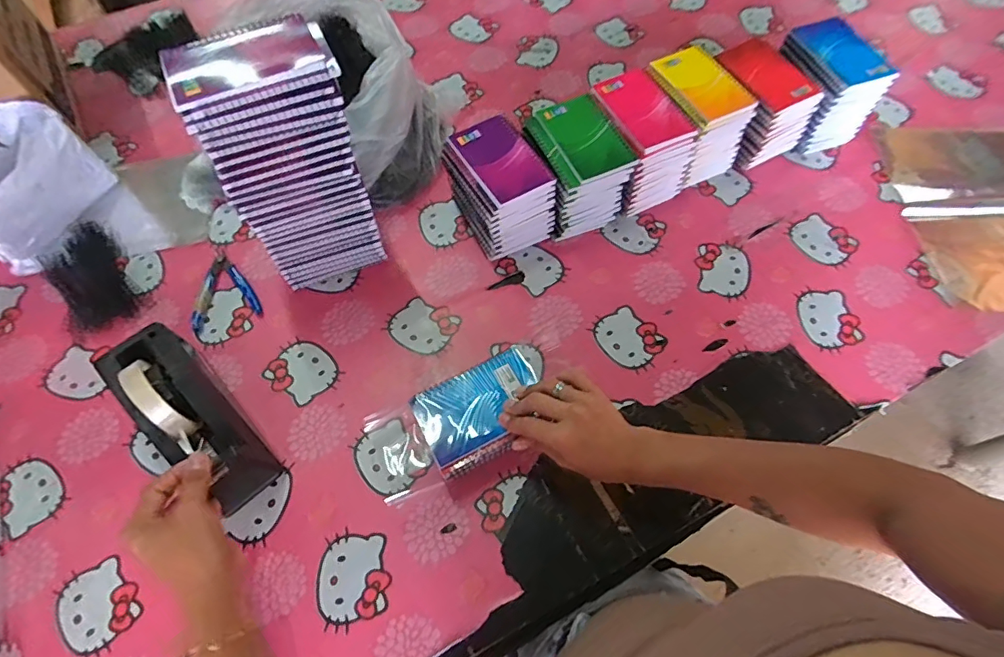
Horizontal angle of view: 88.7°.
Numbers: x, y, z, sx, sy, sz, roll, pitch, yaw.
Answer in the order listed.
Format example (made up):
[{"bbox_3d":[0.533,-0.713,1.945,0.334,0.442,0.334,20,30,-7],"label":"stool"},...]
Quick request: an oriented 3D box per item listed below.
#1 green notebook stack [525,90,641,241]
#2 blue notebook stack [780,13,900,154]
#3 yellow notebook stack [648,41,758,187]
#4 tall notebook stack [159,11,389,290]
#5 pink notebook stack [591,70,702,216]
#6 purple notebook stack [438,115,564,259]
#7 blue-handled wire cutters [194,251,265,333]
[{"bbox_3d":[0.098,-0.213,0.690,0.102,0.116,0.127,-24,65,-11],"label":"green notebook stack"},{"bbox_3d":[0.459,-0.350,0.750,0.102,0.126,0.137,-19,64,-8],"label":"blue notebook stack"},{"bbox_3d":[0.269,-0.297,0.728,0.098,0.121,0.138,-22,64,-9],"label":"yellow notebook stack"},{"bbox_3d":[-0.228,-0.176,0.589,0.138,0.289,0.089,-20,64,-9],"label":"tall notebook stack"},{"bbox_3d":[0.183,-0.254,0.708,0.099,0.117,0.140,-26,65,-12],"label":"pink notebook stack"},{"bbox_3d":[-0.004,-0.177,0.672,0.101,0.116,0.136,-30,66,-13],"label":"purple notebook stack"},{"bbox_3d":[-0.364,-0.056,0.676,0.083,0.008,0.116,-15,63,-6],"label":"blue-handled wire cutters"}]

